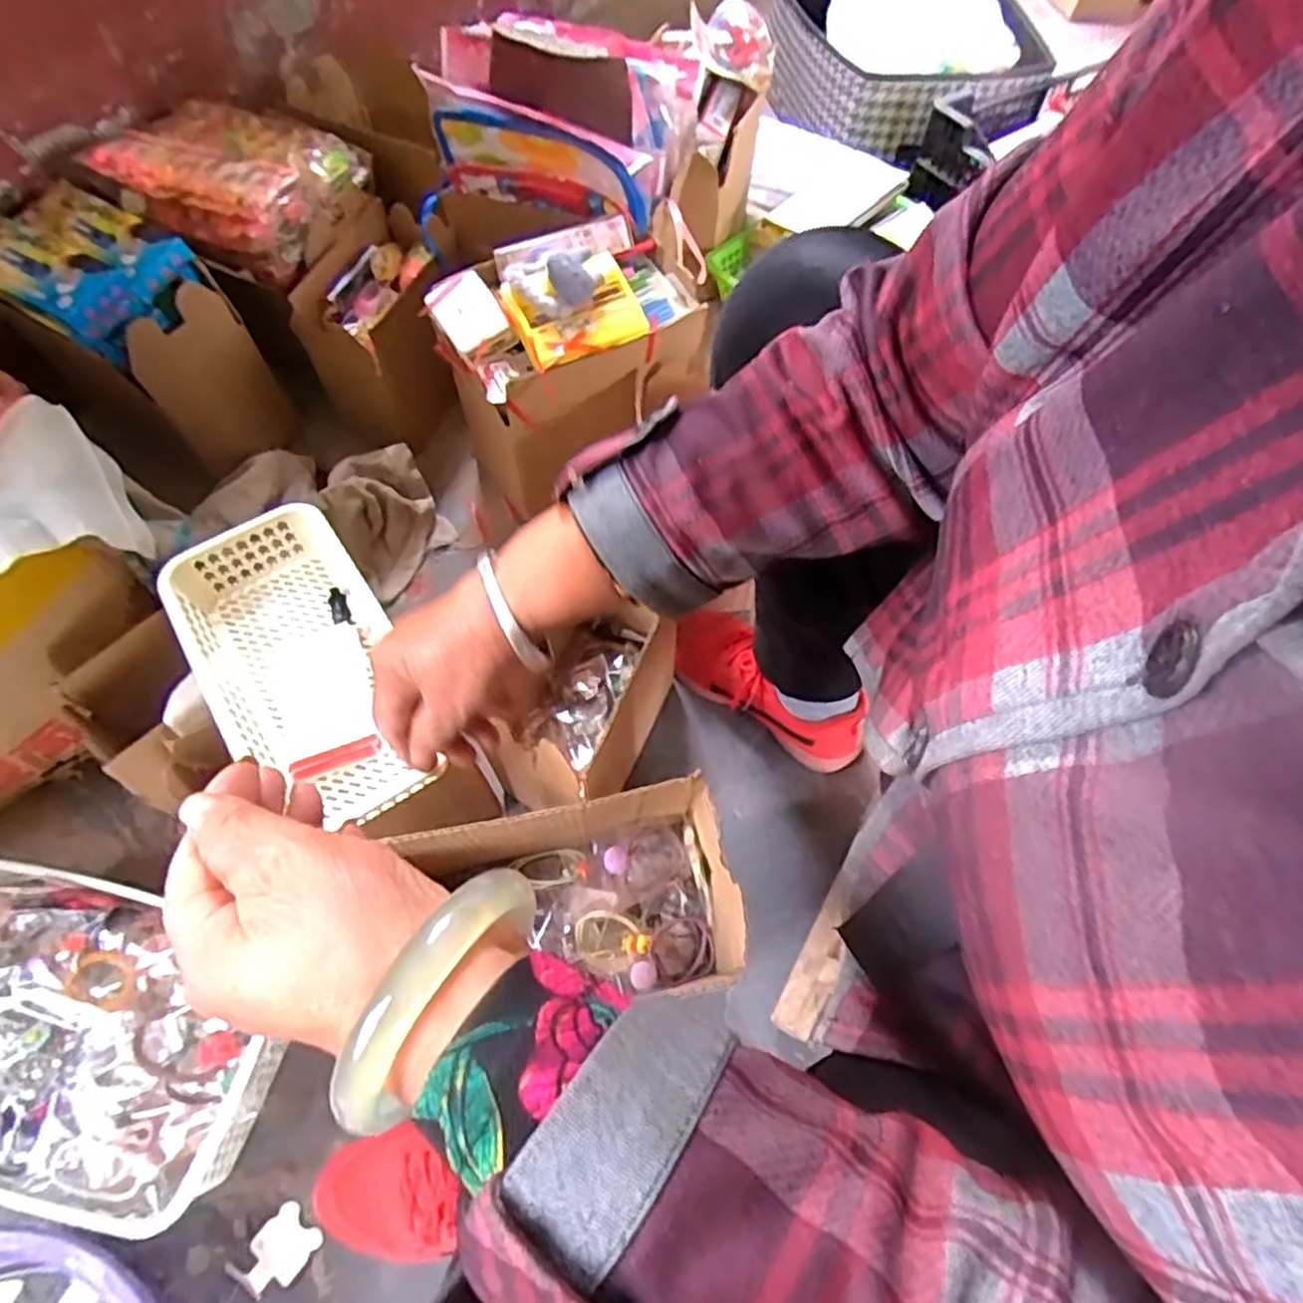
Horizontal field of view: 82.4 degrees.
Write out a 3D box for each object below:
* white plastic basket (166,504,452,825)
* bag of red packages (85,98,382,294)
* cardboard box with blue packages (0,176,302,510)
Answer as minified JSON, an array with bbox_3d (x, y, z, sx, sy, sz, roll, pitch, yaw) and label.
[{"bbox_3d":[-0.262,0.011,0.564,0.138,0.049,0.254,-28,69,-15],"label":"white plastic basket"},{"bbox_3d":[-0.470,-0.521,0.831,0.253,0.074,0.196,20,64,9],"label":"bag of red packages"},{"bbox_3d":[-0.571,-0.344,0.823,0.240,0.239,0.156,33,66,15],"label":"cardboard box with blue packages"}]

